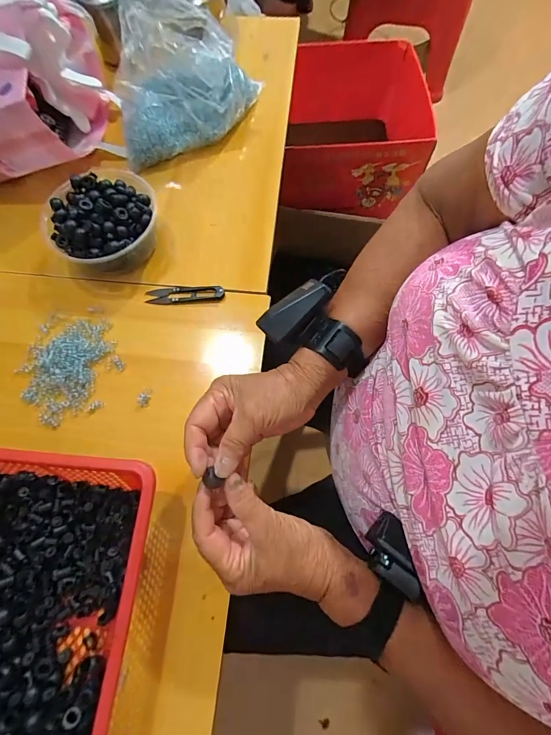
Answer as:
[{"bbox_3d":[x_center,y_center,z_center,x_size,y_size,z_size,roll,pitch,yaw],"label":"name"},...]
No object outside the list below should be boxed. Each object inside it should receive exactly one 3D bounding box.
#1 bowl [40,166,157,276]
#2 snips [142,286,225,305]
[{"bbox_3d":[-0.221,-0.181,0.438,0.135,0.069,0.137,-1,70,2],"label":"bowl"},{"bbox_3d":[-0.118,-0.095,0.437,0.101,0.009,0.023,-2,70,1],"label":"snips"}]

